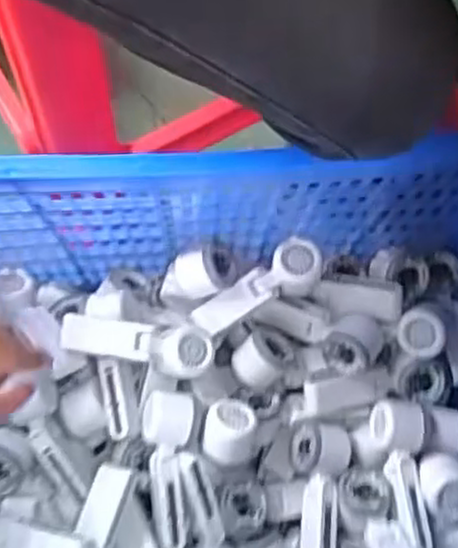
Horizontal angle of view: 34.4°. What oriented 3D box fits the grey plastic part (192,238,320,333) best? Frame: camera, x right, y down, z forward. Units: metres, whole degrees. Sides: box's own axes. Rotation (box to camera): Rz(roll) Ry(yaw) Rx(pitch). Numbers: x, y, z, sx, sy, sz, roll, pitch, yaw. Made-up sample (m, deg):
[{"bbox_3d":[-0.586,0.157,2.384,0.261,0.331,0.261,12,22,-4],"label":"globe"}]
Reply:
[{"bbox_3d":[0.033,0.018,0.857,0.160,0.034,0.053,-34,83,7],"label":"grey plastic part"}]

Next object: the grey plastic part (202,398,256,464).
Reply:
[{"bbox_3d":[0.001,0.175,0.830,0.058,0.040,0.065,8,90,-4],"label":"grey plastic part"}]

